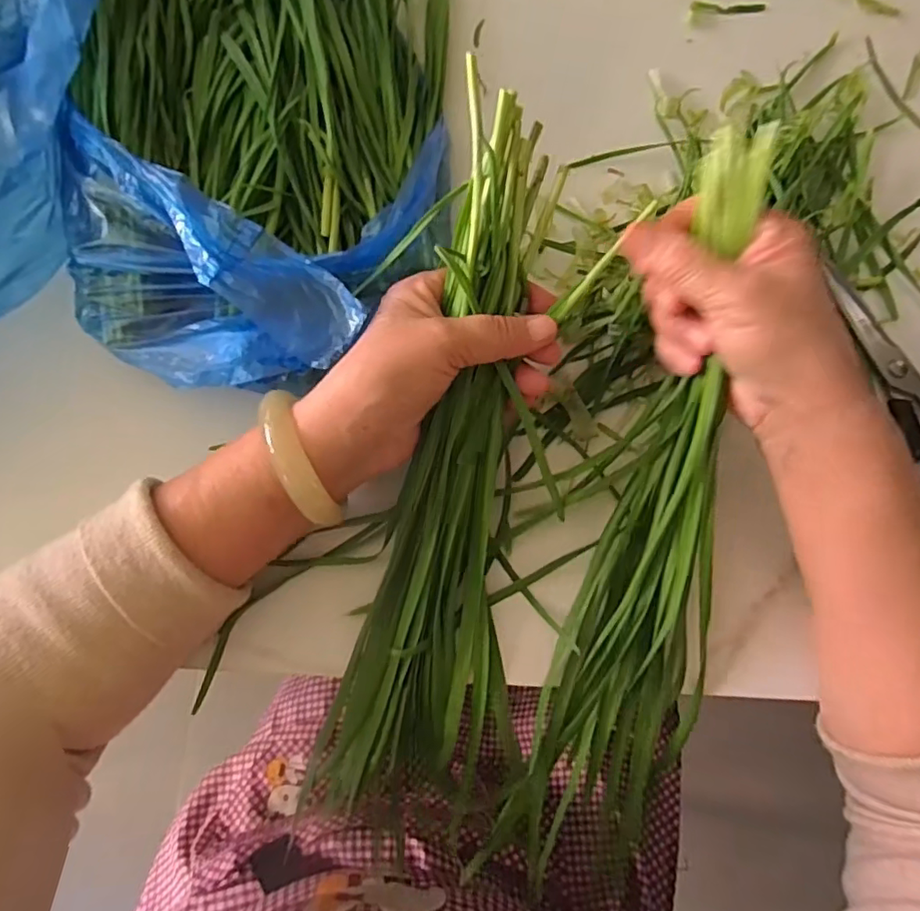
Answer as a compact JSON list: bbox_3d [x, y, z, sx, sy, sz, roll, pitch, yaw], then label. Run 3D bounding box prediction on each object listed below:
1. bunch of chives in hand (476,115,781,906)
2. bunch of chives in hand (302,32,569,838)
[{"bbox_3d":[0.099,0.045,0.298,0.075,0.041,0.378,12,99,1],"label":"bunch of chives in hand"},{"bbox_3d":[0.000,0.014,0.296,0.093,0.048,0.353,10,96,1],"label":"bunch of chives in hand"}]

